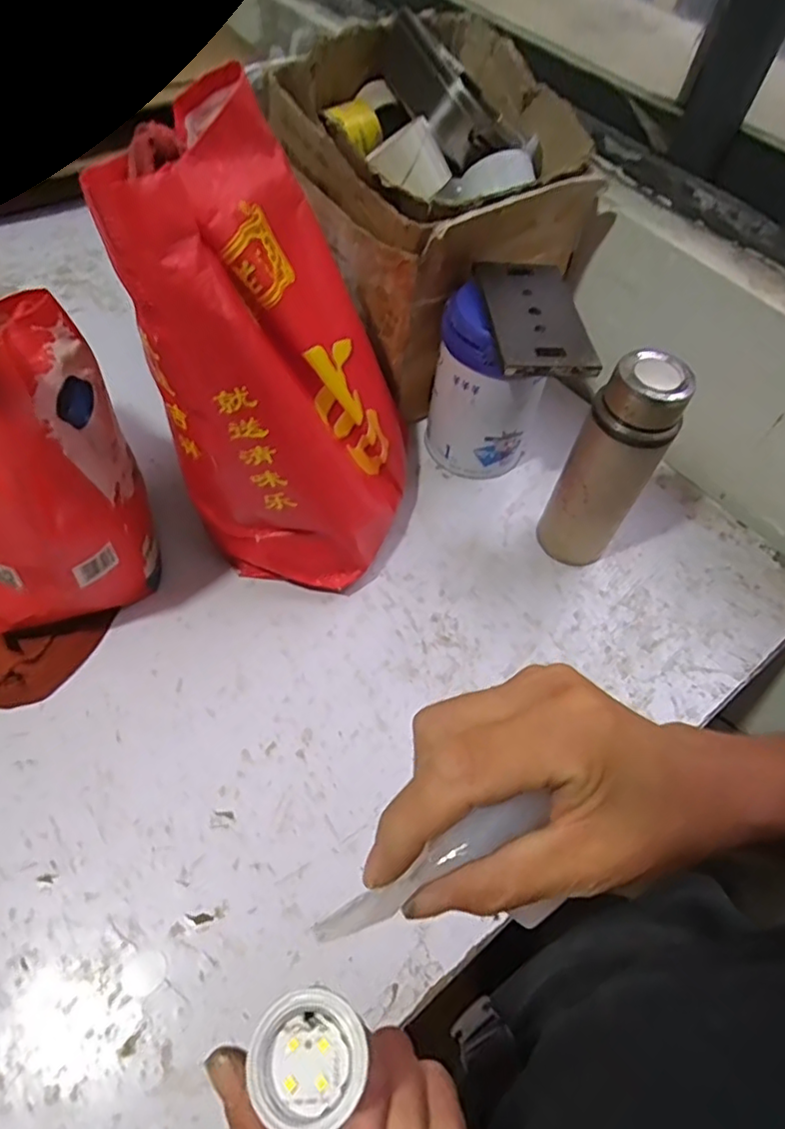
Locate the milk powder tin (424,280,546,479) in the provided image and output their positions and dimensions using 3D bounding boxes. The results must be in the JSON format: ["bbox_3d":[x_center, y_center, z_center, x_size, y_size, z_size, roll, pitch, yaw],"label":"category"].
[{"bbox_3d":[0.116,-0.202,0.696,0.108,0.193,0.118,2,56,-3],"label":"milk powder tin"}]

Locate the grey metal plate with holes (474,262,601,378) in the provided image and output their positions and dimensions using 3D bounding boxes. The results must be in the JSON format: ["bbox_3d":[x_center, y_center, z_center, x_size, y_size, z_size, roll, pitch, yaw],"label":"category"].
[{"bbox_3d":[0.141,-0.250,0.608,0.093,0.013,0.165,0,57,-6],"label":"grey metal plate with holes"}]

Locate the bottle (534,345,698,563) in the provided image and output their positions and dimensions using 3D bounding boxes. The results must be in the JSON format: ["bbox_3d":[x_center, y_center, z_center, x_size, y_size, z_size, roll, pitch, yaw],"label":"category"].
[{"bbox_3d":[0.214,-0.091,0.613,0.077,0.245,0.070,32,59,15],"label":"bottle"}]

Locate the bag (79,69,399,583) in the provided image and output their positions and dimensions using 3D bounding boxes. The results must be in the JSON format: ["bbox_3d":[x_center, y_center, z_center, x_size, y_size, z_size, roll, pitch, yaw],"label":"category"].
[{"bbox_3d":[-0.080,-0.173,0.574,0.191,0.349,0.255,8,56,-1],"label":"bag"}]

